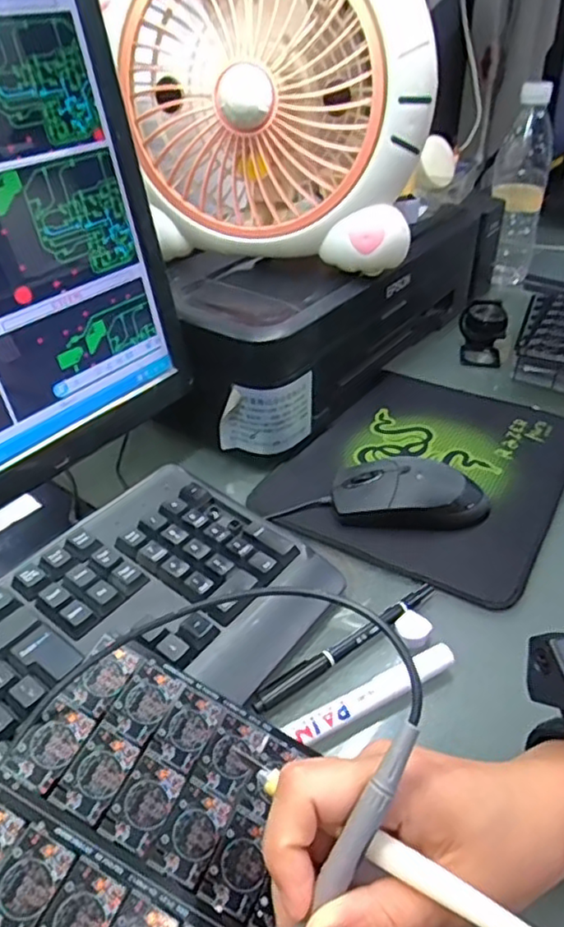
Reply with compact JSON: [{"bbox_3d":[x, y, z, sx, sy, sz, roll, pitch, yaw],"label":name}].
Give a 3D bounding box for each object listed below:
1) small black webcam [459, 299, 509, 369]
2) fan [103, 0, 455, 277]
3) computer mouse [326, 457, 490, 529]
[{"bbox_3d":[0.215,-0.141,0.675,0.047,0.064,0.034,8,38,12],"label":"small black webcam"},{"bbox_3d":[-0.001,-0.284,0.476,0.244,0.235,0.104,10,38,15],"label":"fan"},{"bbox_3d":[0.098,0.022,0.468,0.118,0.037,0.051,2,37,5],"label":"computer mouse"}]

